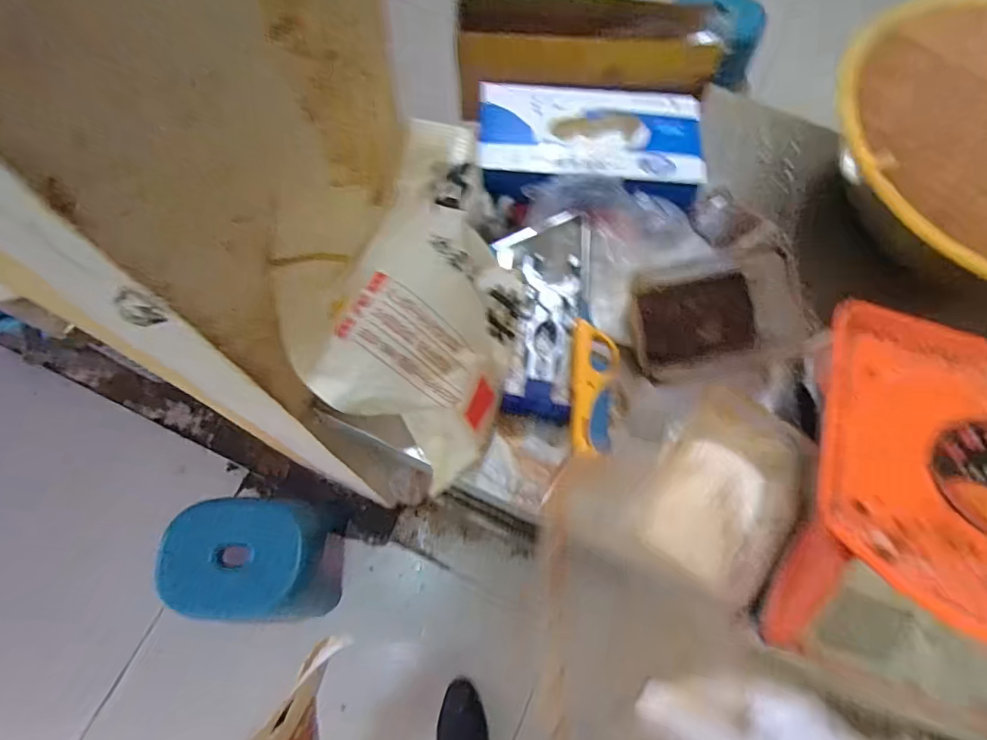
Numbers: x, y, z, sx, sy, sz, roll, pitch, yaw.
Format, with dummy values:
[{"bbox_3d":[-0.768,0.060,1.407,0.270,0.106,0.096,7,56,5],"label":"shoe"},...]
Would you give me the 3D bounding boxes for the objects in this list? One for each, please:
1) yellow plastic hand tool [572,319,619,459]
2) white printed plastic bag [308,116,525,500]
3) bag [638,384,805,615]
[{"bbox_3d":[0.101,0.019,0.526,0.048,0.025,0.131,5,69,-1],"label":"yellow plastic hand tool"},{"bbox_3d":[-0.049,-0.050,0.463,0.137,0.174,0.244,15,69,3],"label":"white printed plastic bag"},{"bbox_3d":[0.208,0.108,0.482,0.110,0.038,0.161,29,70,8],"label":"bag"}]

